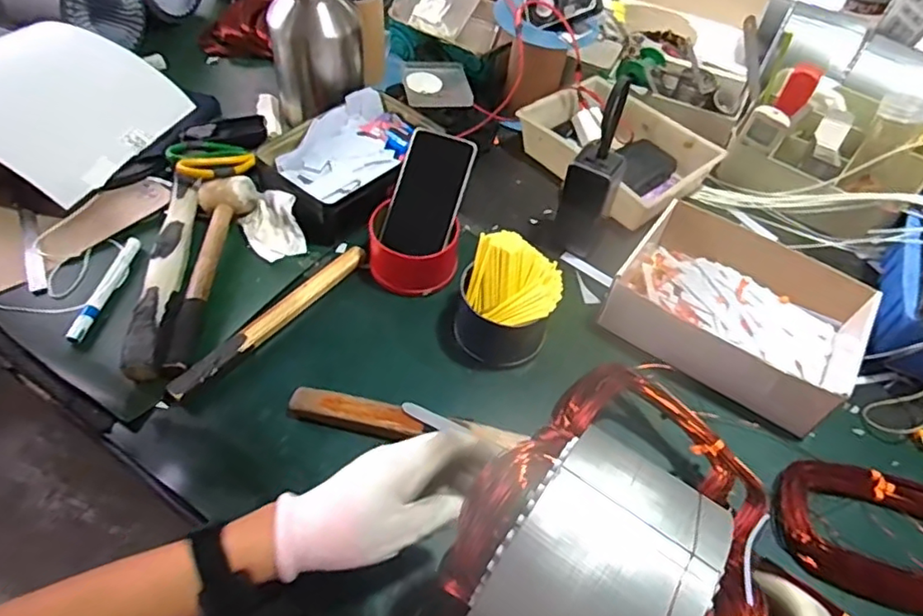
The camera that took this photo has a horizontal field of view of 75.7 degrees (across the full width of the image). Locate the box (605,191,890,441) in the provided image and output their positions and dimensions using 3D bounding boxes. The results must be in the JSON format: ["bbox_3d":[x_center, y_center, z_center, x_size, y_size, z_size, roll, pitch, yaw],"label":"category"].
[{"bbox_3d":[0.304,-0.001,0.657,0.248,0.067,0.201,32,57,19],"label":"box"}]

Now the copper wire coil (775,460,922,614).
[{"bbox_3d":[0.377,0.201,0.536,0.167,0.031,0.116,15,53,8],"label":"copper wire coil"}]

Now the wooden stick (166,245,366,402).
[{"bbox_3d":[-0.200,0.007,0.641,0.023,0.020,0.257,33,57,20],"label":"wooden stick"}]

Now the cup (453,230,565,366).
[{"bbox_3d":[0.048,-0.006,0.626,0.100,0.095,0.097,2,52,-3],"label":"cup"}]

